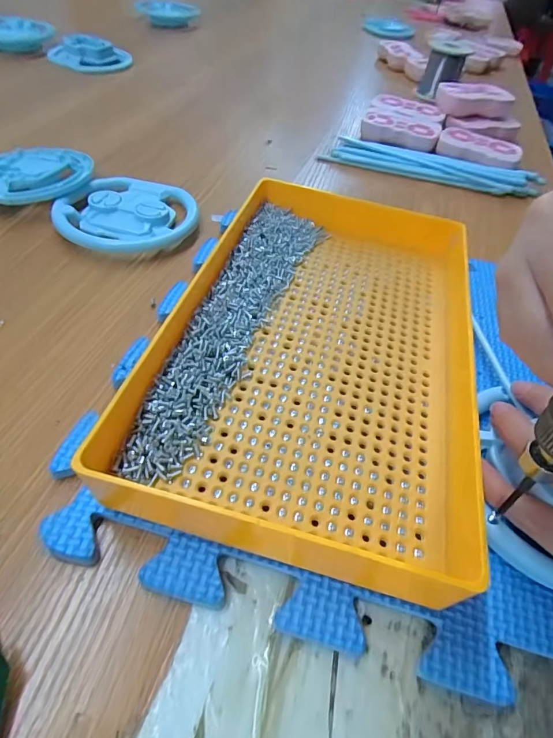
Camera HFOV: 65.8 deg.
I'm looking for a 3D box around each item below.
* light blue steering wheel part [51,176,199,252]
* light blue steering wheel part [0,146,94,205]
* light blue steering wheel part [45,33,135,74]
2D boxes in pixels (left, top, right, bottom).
[{"bbox_3d":[-0.111,-0.117,0.327,0.095,0.015,0.099,4,49,-5],"label":"light blue steering wheel part"},{"bbox_3d":[-0.202,-0.155,0.340,0.100,0.010,0.090,5,49,-5],"label":"light blue steering wheel part"},{"bbox_3d":[-0.243,-0.408,0.558,0.098,0.030,0.064,-12,53,-16],"label":"light blue steering wheel part"}]

